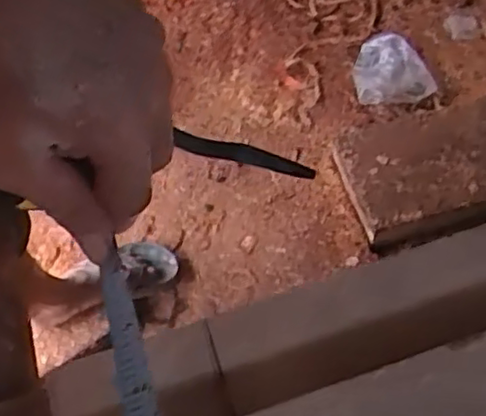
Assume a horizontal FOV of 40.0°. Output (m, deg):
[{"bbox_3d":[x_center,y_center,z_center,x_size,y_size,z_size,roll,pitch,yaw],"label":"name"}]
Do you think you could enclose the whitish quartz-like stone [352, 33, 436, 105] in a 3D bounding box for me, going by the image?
[{"bbox_3d":[0.305,-0.299,1.409,0.155,0.056,0.202,-6,63,0],"label":"whitish quartz-like stone"}]

